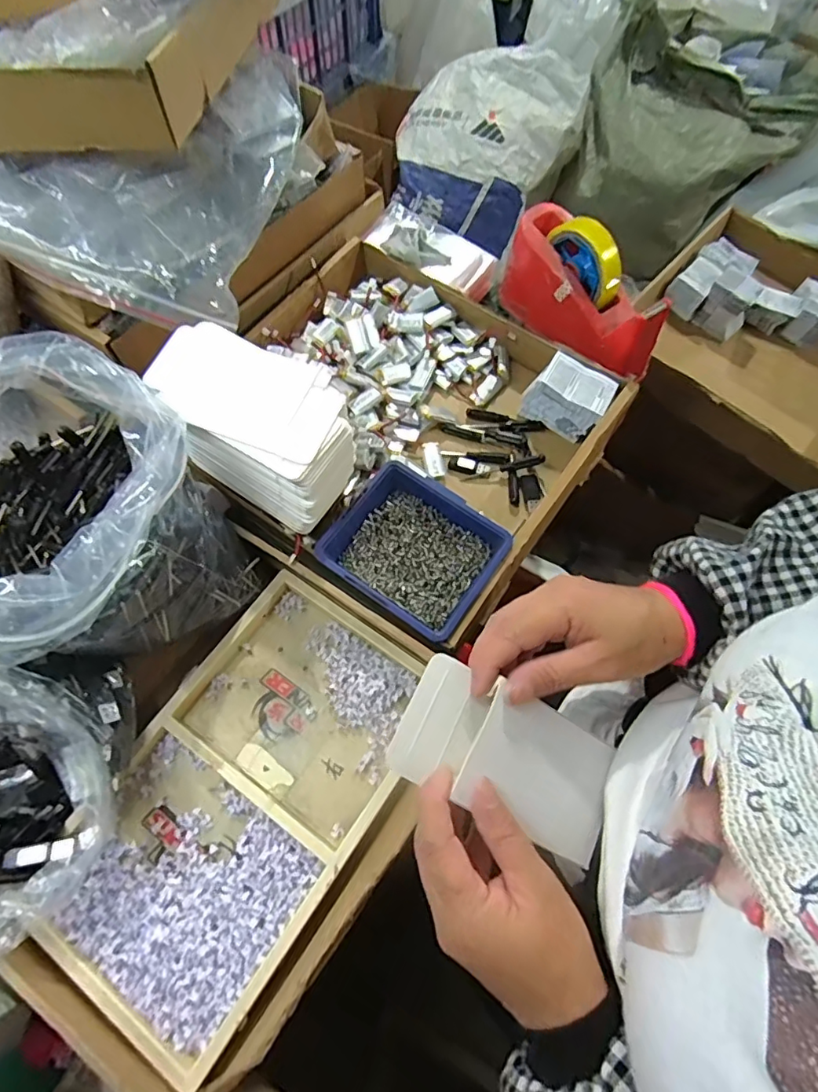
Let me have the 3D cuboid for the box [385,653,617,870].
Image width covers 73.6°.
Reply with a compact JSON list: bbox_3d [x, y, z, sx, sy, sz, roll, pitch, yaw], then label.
[{"bbox_3d":[0.060,0.119,0.308,0.133,0.025,0.068,30,68,-8],"label":"box"}]

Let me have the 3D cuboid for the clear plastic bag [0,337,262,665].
[{"bbox_3d":[-0.261,-0.024,0.423,0.201,0.181,0.207,-35,70,-14],"label":"clear plastic bag"}]

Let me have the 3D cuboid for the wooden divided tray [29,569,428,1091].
[{"bbox_3d":[-0.132,0.199,0.453,0.187,0.034,0.322,31,69,13],"label":"wooden divided tray"}]

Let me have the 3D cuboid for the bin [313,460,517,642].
[{"bbox_3d":[0.006,0.008,0.509,0.141,0.050,0.125,33,70,14],"label":"bin"}]

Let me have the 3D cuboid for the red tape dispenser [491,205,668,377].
[{"bbox_3d":[0.187,-0.276,0.599,0.068,0.108,0.200,-30,69,-12],"label":"red tape dispenser"}]

